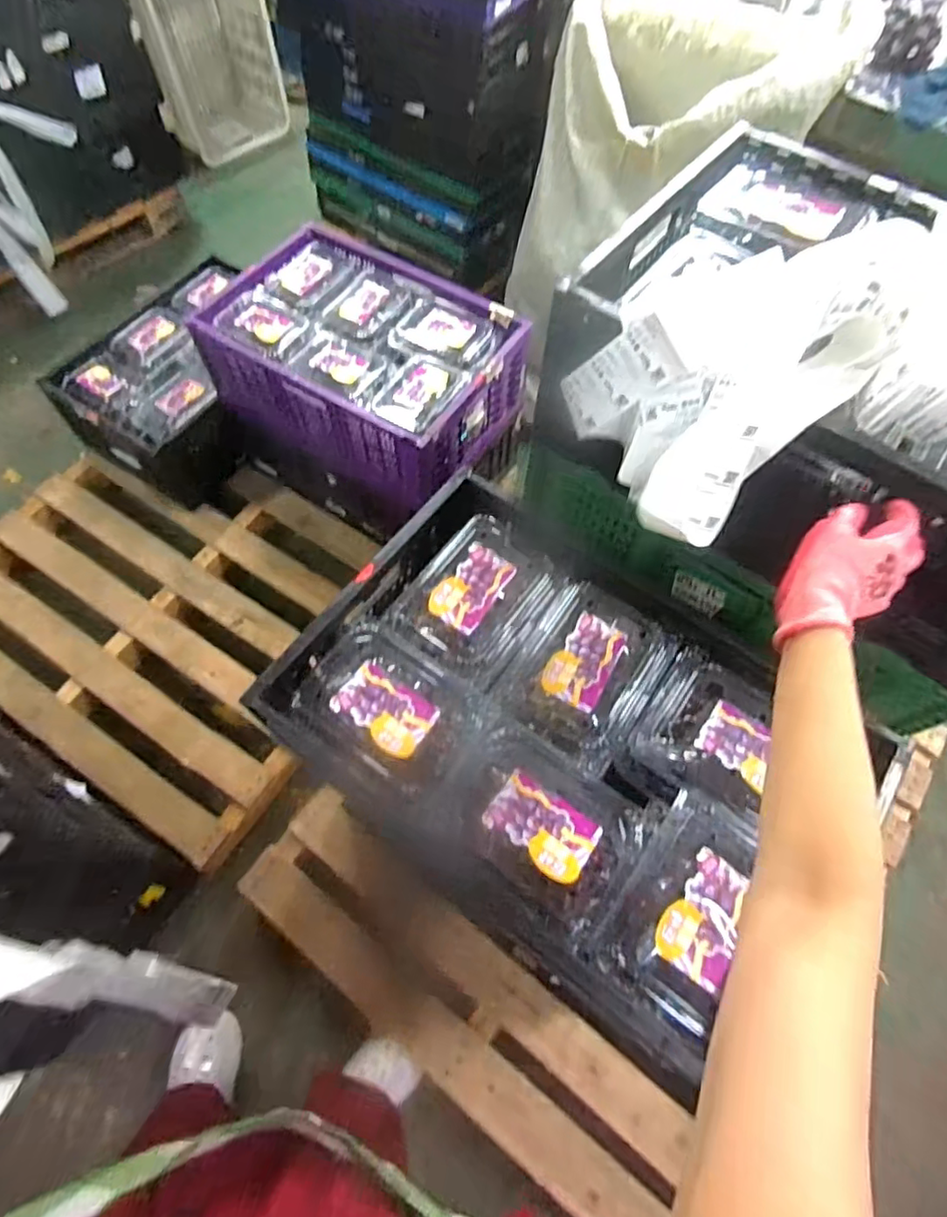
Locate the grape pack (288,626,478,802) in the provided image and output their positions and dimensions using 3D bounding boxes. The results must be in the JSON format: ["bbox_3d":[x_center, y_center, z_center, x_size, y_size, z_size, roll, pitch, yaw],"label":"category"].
[{"bbox_3d":[-0.105,0.103,0.683,0.172,0.062,0.142,28,64,15],"label":"grape pack"}]

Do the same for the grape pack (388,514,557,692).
[{"bbox_3d":[0.000,-0.017,0.747,0.141,0.066,0.199,32,65,17],"label":"grape pack"}]

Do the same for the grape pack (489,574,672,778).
[{"bbox_3d":[0.129,0.076,0.721,0.155,0.075,0.184,33,65,17],"label":"grape pack"}]

